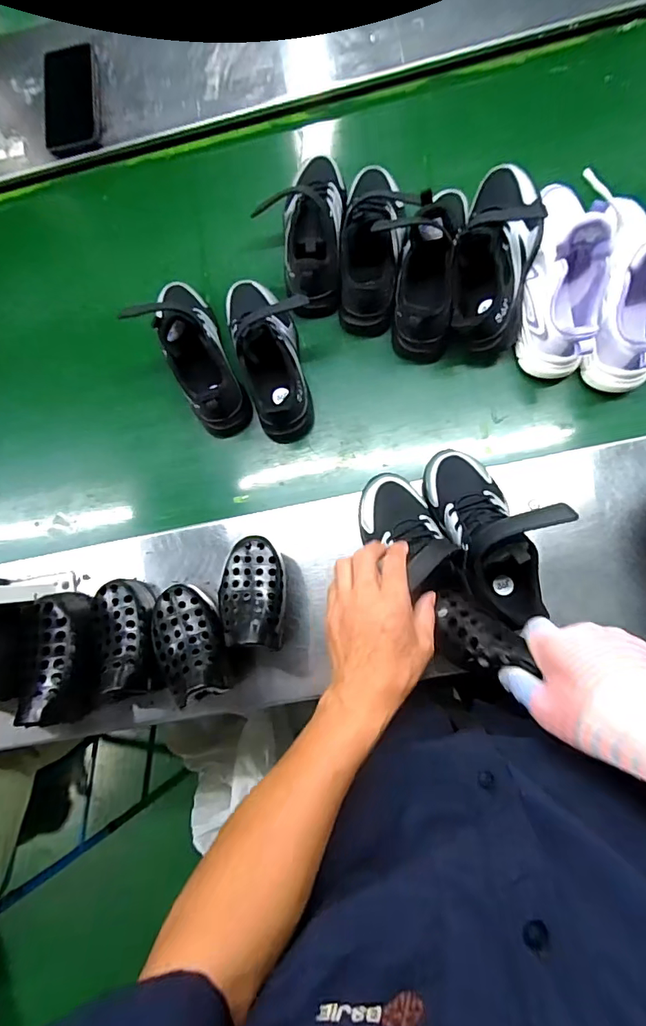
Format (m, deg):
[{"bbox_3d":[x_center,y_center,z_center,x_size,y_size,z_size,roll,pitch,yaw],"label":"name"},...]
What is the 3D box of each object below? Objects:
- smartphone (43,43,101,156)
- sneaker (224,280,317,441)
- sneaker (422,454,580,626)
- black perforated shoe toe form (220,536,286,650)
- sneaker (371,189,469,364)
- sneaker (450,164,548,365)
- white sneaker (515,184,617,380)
[{"bbox_3d":[-0.362,-0.592,0.678,0.080,0.012,0.155,-5,86,1],"label":"smartphone"},{"bbox_3d":[-0.074,-0.203,0.599,0.084,0.112,0.207,-12,83,5],"label":"sneaker"},{"bbox_3d":[0.184,0.013,0.499,0.096,0.104,0.192,-27,81,4],"label":"sneaker"},{"bbox_3d":[-0.079,0.088,0.514,0.073,0.061,0.123,2,85,7],"label":"black perforated shoe toe form"},{"bbox_3d":[0.133,-0.308,0.584,0.071,0.115,0.204,8,86,7],"label":"sneaker"},{"bbox_3d":[0.204,-0.298,0.550,0.102,0.106,0.217,9,99,8],"label":"sneaker"},{"bbox_3d":[0.291,-0.286,0.562,0.086,0.114,0.216,10,86,7],"label":"white sneaker"}]

